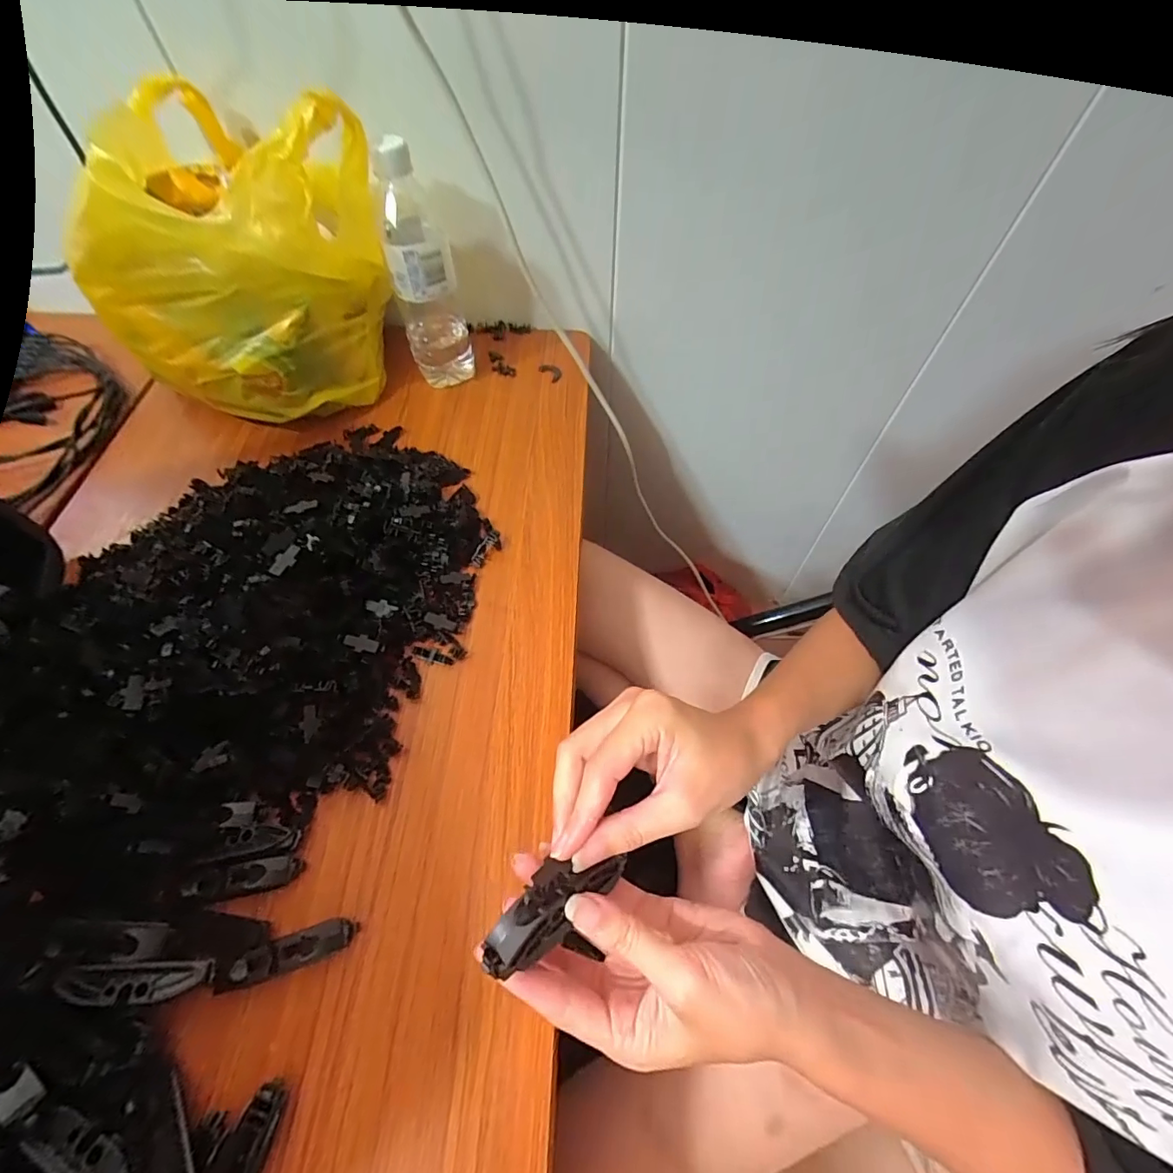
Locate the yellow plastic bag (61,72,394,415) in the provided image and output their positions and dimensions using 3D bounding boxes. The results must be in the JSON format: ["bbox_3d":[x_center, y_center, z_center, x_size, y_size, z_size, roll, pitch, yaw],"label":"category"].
[{"bbox_3d":[-0.301,-0.294,0.470,0.217,0.228,0.190,14,60,9],"label":"yellow plastic bag"}]

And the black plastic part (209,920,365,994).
[{"bbox_3d":[-0.178,0.218,0.298,0.074,0.018,0.019,-17,60,-9],"label":"black plastic part"}]

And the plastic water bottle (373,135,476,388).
[{"bbox_3d":[-0.160,-0.305,0.495,0.063,0.206,0.069,-16,60,-9],"label":"plastic water bottle"}]

